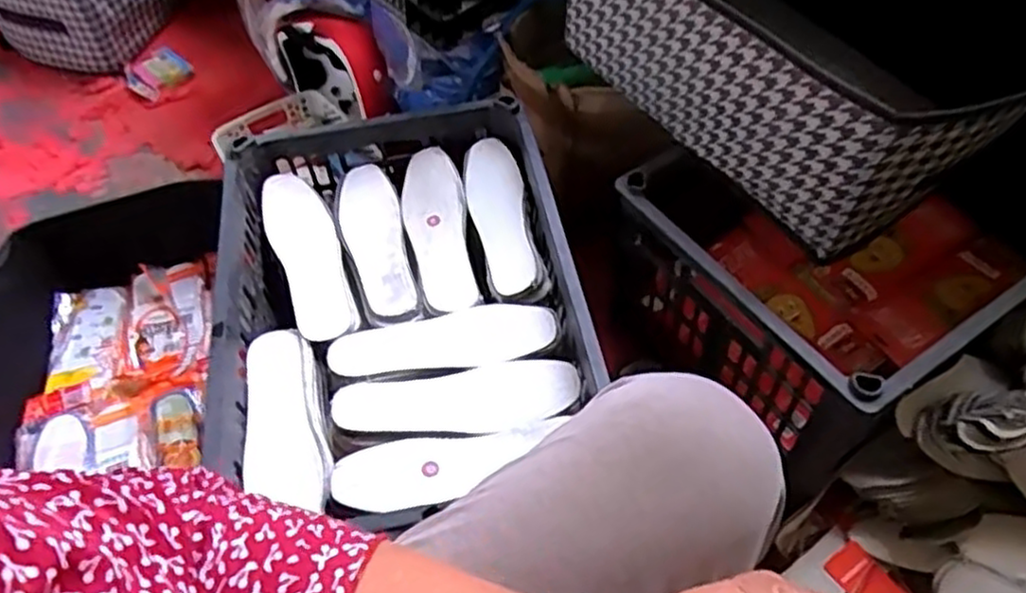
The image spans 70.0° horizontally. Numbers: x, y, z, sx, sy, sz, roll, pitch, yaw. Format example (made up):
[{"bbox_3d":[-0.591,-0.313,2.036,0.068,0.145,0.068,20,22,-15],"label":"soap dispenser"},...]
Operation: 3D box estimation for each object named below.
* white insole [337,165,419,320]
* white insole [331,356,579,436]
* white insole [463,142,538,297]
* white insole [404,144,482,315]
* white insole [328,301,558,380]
[{"bbox_3d":[-0.154,-0.067,0.805,0.064,0.013,0.207,-14,54,-6],"label":"white insole"},{"bbox_3d":[-0.052,0.098,0.679,0.220,0.011,0.070,-9,54,-2],"label":"white insole"},{"bbox_3d":[-0.015,-0.096,0.811,0.060,0.016,0.215,-10,54,-3],"label":"white insole"},{"bbox_3d":[-0.085,-0.076,0.816,0.066,0.024,0.219,-10,54,-3],"label":"white insole"},{"bbox_3d":[-0.069,0.044,0.724,0.217,0.007,0.071,-10,54,-3],"label":"white insole"}]

